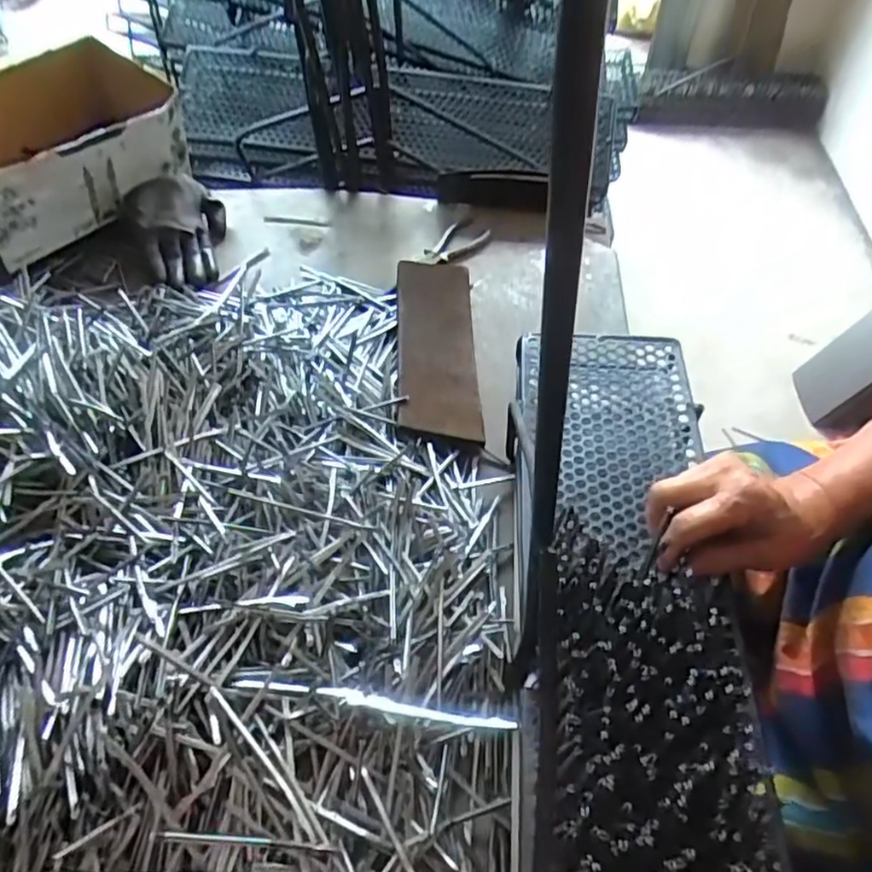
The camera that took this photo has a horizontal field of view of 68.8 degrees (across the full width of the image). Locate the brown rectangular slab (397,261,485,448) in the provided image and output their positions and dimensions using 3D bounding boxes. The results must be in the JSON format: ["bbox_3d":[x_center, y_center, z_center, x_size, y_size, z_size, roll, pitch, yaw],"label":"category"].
[{"bbox_3d":[0.002,-0.100,0.674,0.083,0.013,0.257,8,49,-12],"label":"brown rectangular slab"}]

